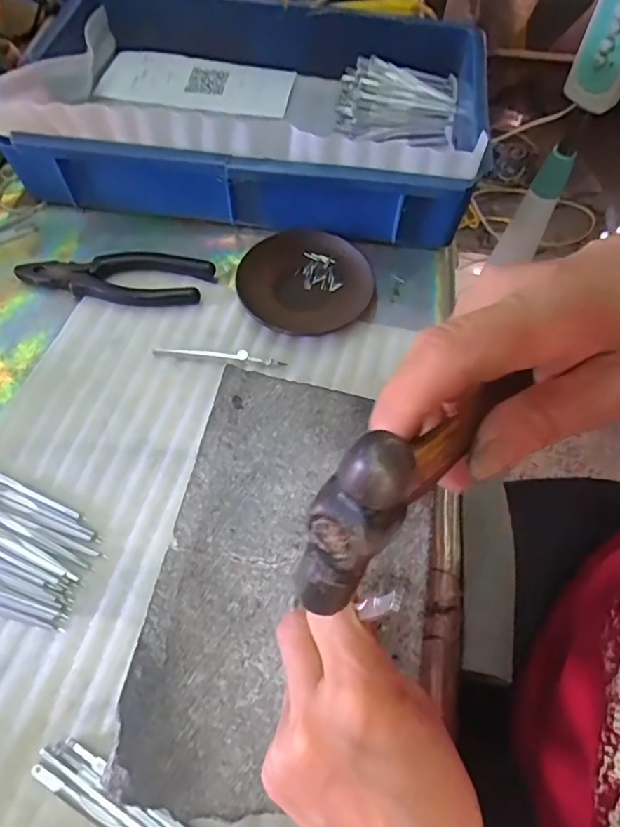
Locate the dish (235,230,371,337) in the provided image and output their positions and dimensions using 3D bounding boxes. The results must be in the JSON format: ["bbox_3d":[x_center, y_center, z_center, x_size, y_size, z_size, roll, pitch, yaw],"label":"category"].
[{"bbox_3d":[-0.005,-0.116,0.471,0.115,0.016,0.106,1,62,-1],"label":"dish"}]

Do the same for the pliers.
[{"bbox_3d":[-0.169,-0.118,0.469,0.163,0.015,0.053,2,62,-1],"label":"pliers"}]

